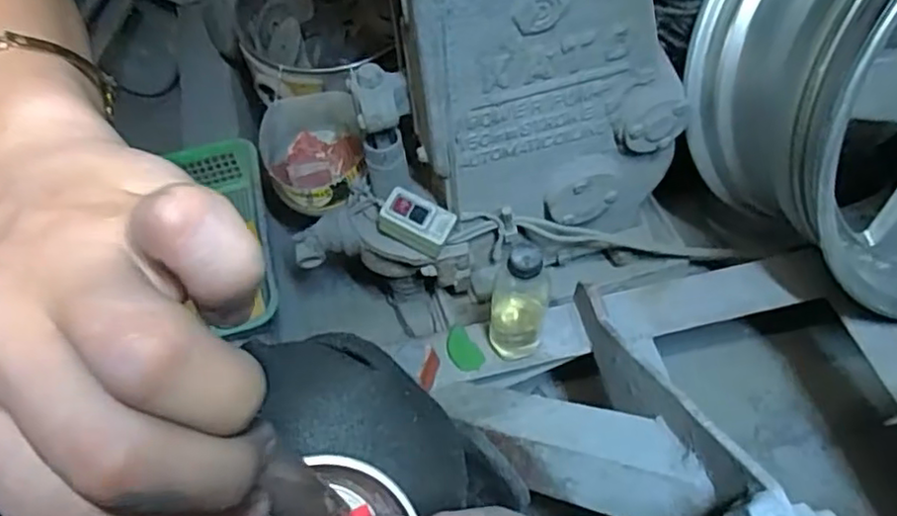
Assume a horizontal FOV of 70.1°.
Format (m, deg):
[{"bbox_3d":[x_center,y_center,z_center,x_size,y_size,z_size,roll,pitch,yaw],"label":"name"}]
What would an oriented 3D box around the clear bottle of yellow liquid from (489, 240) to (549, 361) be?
[{"bbox_3d":[0.072,0.036,0.650,0.058,0.180,0.069,7,59,7],"label":"clear bottle of yellow liquid"}]

